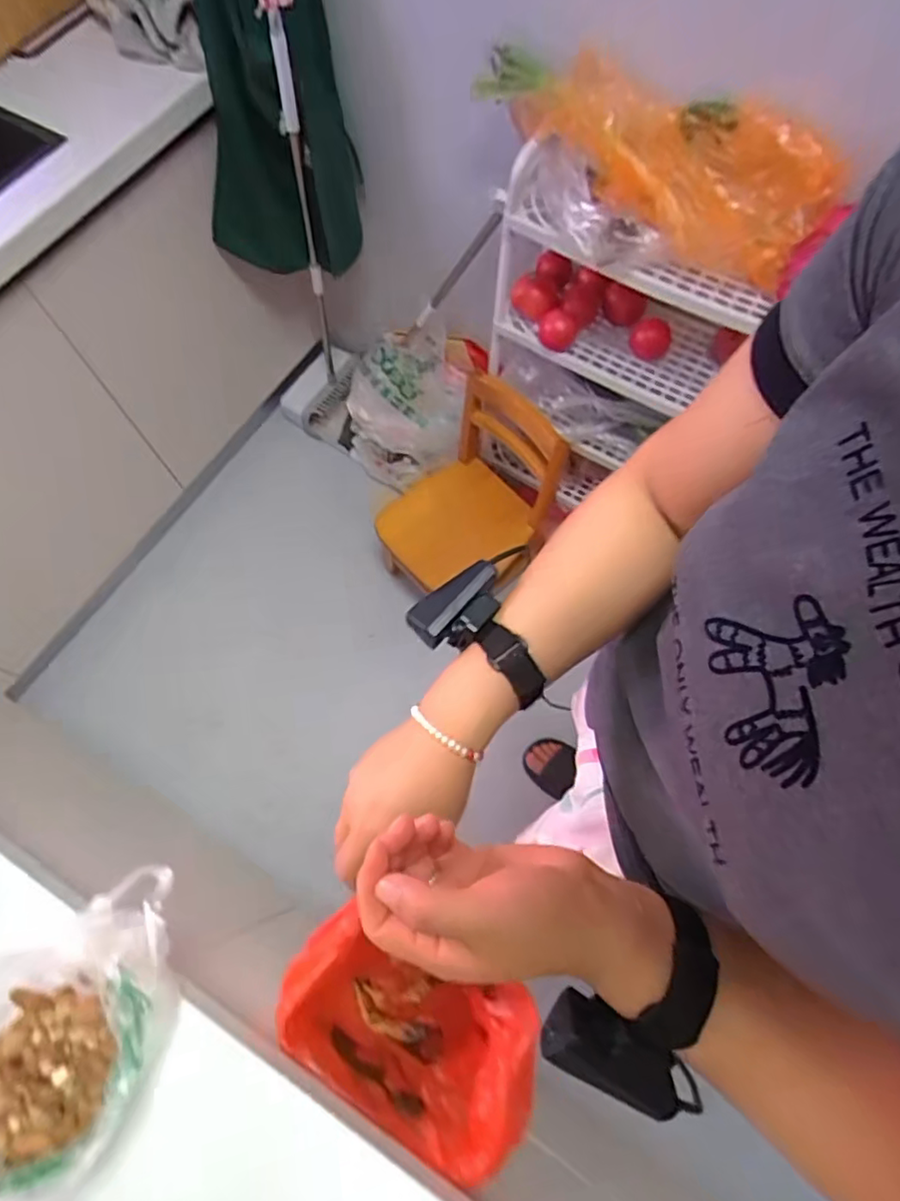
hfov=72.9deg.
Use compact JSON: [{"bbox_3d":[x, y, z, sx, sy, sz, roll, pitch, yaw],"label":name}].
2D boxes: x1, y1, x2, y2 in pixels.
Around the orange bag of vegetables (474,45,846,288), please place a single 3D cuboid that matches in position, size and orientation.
[{"bbox_3d":[0.270,-0.631,0.850,0.506,0.140,0.193,23,71,8],"label":"orange bag of vegetables"}]

